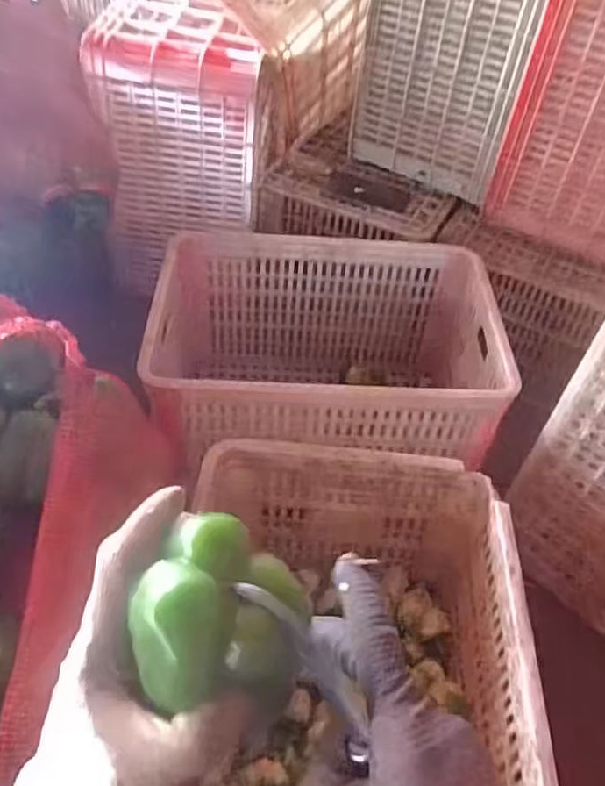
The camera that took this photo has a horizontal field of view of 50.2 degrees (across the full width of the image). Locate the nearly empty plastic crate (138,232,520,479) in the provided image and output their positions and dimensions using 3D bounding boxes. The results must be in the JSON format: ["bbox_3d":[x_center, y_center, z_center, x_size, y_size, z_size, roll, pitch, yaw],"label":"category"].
[{"bbox_3d":[0.034,-0.039,1.050,0.506,0.279,0.364,2,46,-4],"label":"nearly empty plastic crate"}]

